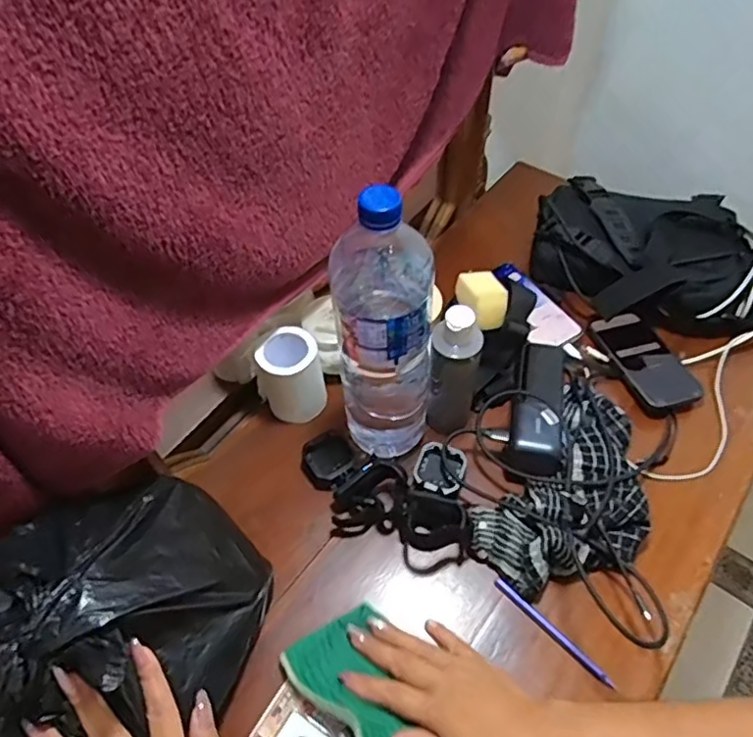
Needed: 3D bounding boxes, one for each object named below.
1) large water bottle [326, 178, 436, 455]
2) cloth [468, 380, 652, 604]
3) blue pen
[{"bbox_3d":[0.009,-0.029,0.555,0.084,0.314,0.085,-1,54,1],"label":"large water bottle"},{"bbox_3d":[0.203,0.126,0.603,0.137,0.050,0.222,35,61,24],"label":"cloth"},{"bbox_3d":[0.161,0.239,0.549,0.126,0.005,0.010,38,63,25],"label":"blue pen"}]

